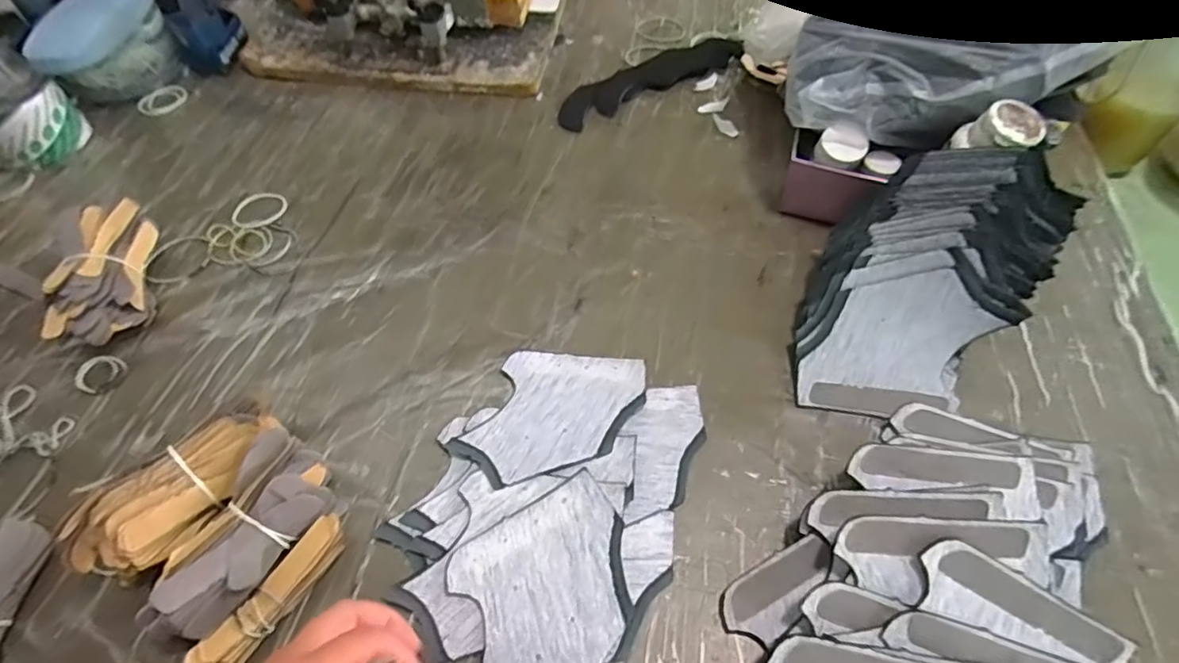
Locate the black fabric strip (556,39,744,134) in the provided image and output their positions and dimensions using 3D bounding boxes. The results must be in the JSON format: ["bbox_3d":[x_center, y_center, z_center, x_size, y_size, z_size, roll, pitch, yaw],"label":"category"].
[{"bbox_3d":[0.067,-0.277,0.641,0.230,0.007,0.062,-29,59,-17],"label":"black fabric strip"}]

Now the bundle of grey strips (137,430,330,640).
[{"bbox_3d":[-0.199,0.123,0.348,0.048,0.047,0.115,18,58,14],"label":"bundle of grey strips"}]

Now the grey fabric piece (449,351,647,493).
[{"bbox_3d":[-0.025,0.056,0.414,0.101,0.014,0.122,19,58,15],"label":"grey fabric piece"}]

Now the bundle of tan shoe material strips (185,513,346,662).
[{"bbox_3d":[-0.182,0.154,0.343,0.022,0.024,0.098,29,61,20],"label":"bundle of tan shoe material strips"}]

